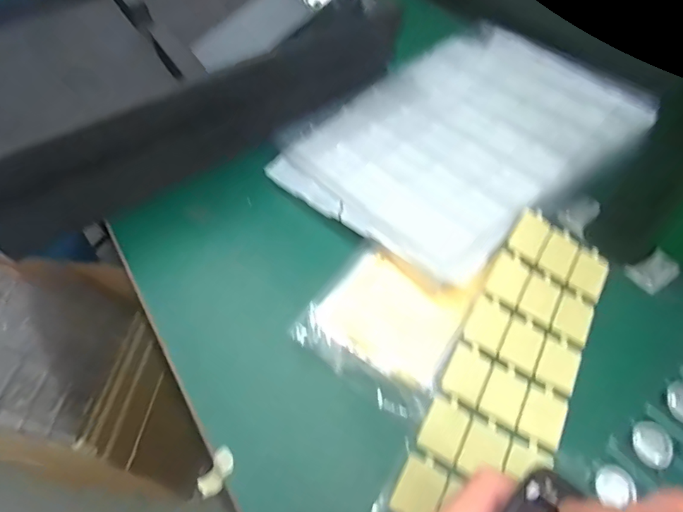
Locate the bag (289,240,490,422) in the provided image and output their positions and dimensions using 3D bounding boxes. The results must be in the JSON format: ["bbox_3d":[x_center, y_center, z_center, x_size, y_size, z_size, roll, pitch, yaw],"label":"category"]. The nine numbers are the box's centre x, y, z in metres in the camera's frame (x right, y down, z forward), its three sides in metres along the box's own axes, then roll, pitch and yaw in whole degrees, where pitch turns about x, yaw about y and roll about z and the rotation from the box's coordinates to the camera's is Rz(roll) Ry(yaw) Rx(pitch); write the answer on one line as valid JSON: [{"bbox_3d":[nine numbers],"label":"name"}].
[{"bbox_3d":[0.034,0.048,0.356,0.107,0.021,0.110,25,59,18],"label":"bag"}]

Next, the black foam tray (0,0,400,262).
[{"bbox_3d":[-0.196,-0.218,0.492,0.413,0.115,0.299,-26,58,-16],"label":"black foam tray"}]

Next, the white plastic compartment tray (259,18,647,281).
[{"bbox_3d":[0.122,-0.124,0.455,0.325,0.019,0.229,-39,63,-23],"label":"white plastic compartment tray"}]

